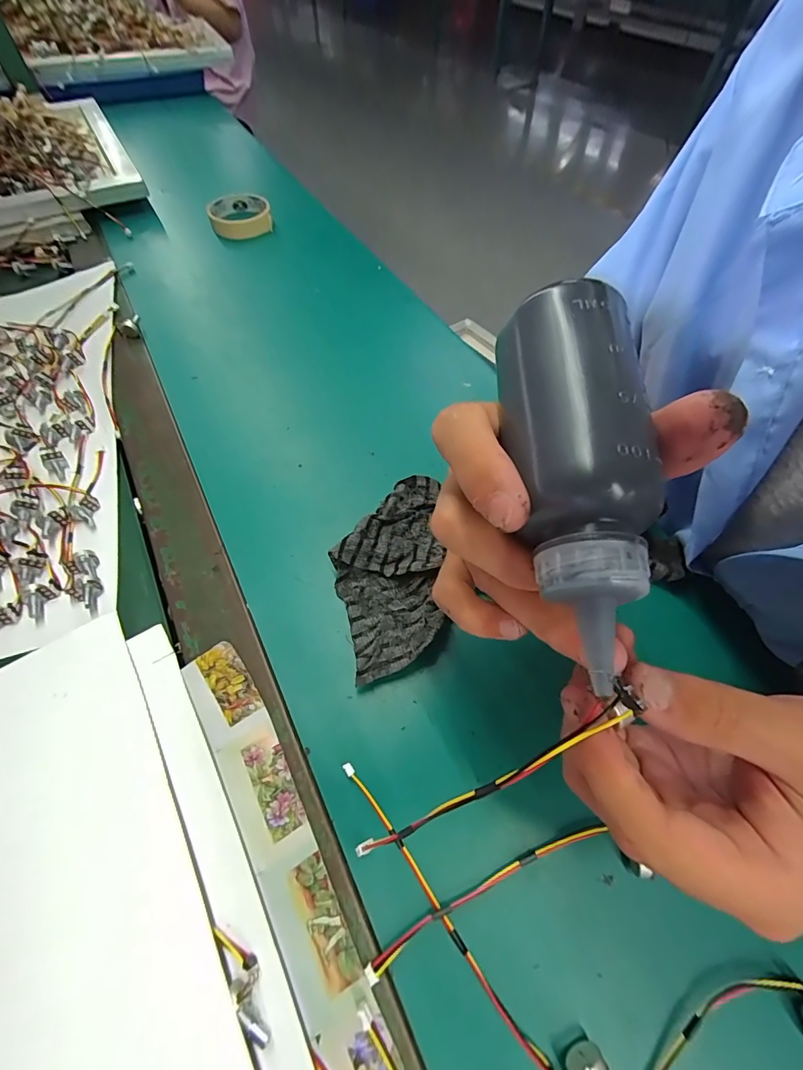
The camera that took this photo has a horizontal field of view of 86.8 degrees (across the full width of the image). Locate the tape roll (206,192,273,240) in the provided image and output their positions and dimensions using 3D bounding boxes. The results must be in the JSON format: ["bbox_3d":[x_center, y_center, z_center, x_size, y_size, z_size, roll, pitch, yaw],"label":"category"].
[{"bbox_3d":[-0.226,-0.445,0.595,0.079,0.029,0.089,-19,60,-12],"label":"tape roll"}]

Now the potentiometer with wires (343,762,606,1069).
[{"bbox_3d":[0.027,0.191,0.208,0.179,0.017,0.021,39,65,21],"label":"potentiometer with wires"}]

